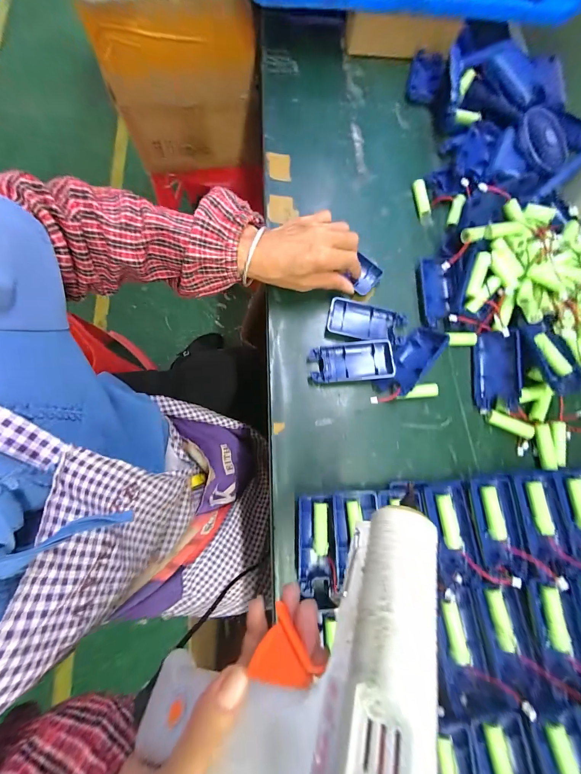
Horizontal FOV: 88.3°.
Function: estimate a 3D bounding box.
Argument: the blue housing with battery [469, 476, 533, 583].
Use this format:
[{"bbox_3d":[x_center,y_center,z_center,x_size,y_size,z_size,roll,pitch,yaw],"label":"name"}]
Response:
[{"bbox_3d":[0.215,0.147,0.312,0.047,0.024,0.100,-6,77,-4],"label":"blue housing with battery"}]

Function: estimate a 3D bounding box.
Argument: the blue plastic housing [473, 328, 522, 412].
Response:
[{"bbox_3d":[0.243,-0.020,0.352,0.046,0.020,0.093,-3,77,26],"label":"blue plastic housing"}]

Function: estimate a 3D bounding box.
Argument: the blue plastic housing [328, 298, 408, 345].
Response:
[{"bbox_3d":[0.093,-0.076,0.364,0.093,0.022,0.045,15,76,1],"label":"blue plastic housing"}]

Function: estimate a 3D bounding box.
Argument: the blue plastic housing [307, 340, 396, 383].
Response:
[{"bbox_3d":[0.070,-0.029,0.351,0.095,0.017,0.046,-3,77,-3],"label":"blue plastic housing"}]

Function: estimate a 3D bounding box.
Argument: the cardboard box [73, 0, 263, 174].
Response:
[{"bbox_3d":[-0.218,-0.737,0.624,0.284,0.271,0.376,-3,77,-3],"label":"cardboard box"}]

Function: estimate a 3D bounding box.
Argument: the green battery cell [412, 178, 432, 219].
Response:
[{"bbox_3d":[0.179,-0.259,0.410,0.014,0.012,0.055,-8,77,-4],"label":"green battery cell"}]

